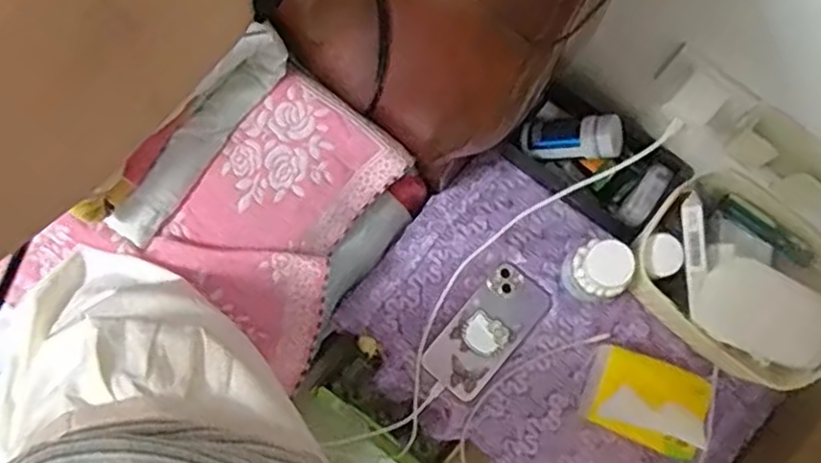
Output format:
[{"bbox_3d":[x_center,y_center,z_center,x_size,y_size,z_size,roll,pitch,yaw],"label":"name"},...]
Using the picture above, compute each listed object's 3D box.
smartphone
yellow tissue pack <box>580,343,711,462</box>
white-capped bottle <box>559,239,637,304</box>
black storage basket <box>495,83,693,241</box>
[{"bbox_3d":[0.091,0.117,0.837,0.079,0.008,0.160,41,82,7],"label":"smartphone"},{"bbox_3d":[0.258,0.187,0.778,0.121,0.093,0.092,25,81,5],"label":"yellow tissue pack"},{"bbox_3d":[0.207,0.046,0.795,0.056,0.121,0.058,0,80,0],"label":"white-capped bottle"},{"bbox_3d":[0.219,-0.080,0.856,0.187,0.077,0.110,37,82,6],"label":"black storage basket"}]

